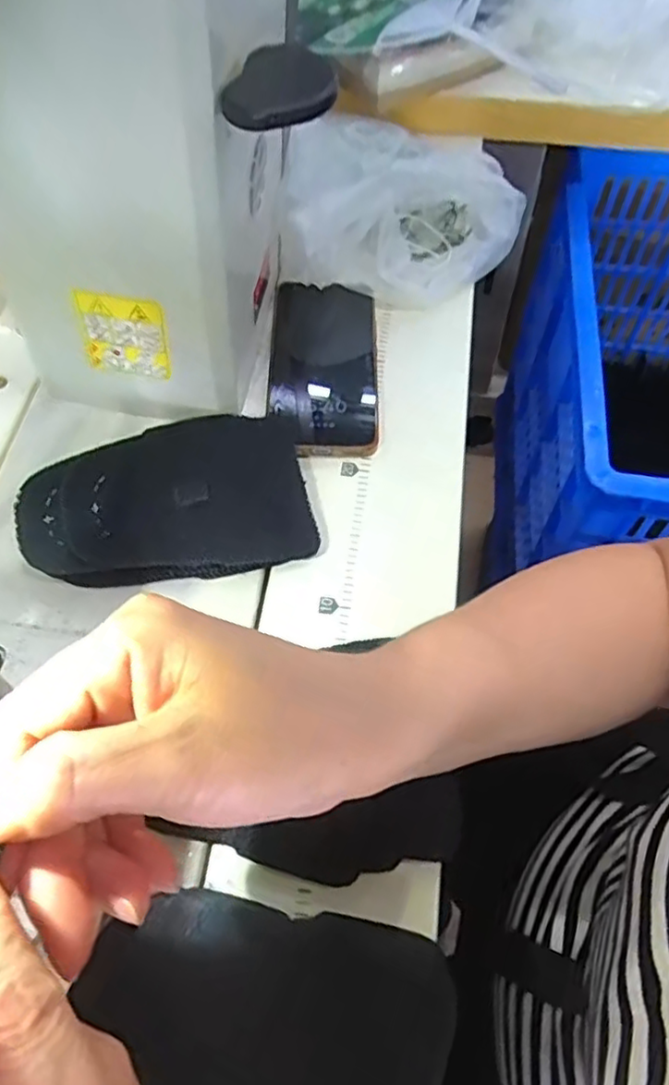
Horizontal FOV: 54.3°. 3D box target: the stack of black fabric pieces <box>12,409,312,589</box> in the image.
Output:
[{"bbox_3d":[-0.102,-0.029,0.398,0.166,0.025,0.106,-11,62,-6],"label":"stack of black fabric pieces"}]

